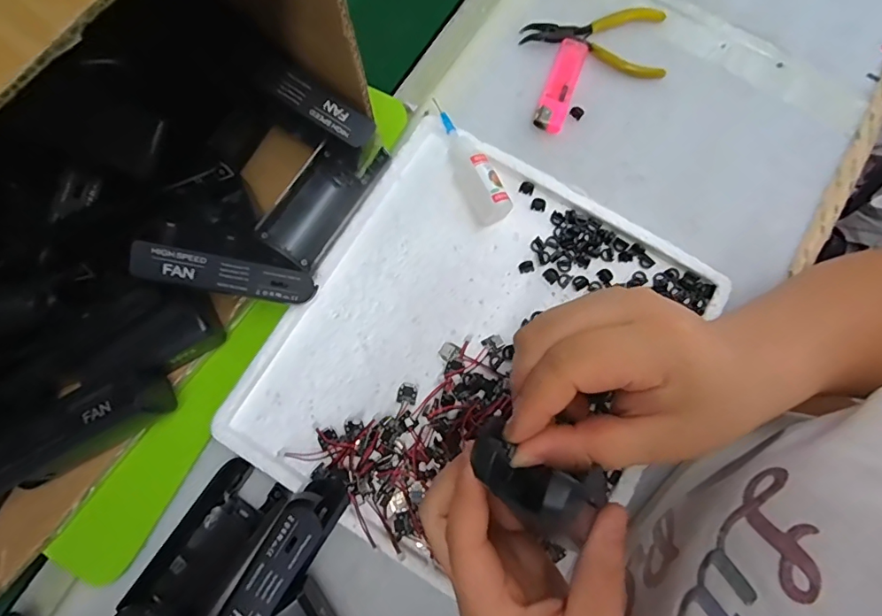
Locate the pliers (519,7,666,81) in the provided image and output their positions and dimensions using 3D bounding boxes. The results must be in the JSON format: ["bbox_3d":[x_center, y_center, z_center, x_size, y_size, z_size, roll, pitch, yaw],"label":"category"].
[{"bbox_3d":[0.128,-0.228,0.407,0.115,0.008,0.060,14,79,4],"label":"pliers"}]

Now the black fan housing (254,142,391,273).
[{"bbox_3d":[-0.082,-0.079,0.342,0.045,0.025,0.101,33,78,-9],"label":"black fan housing"}]

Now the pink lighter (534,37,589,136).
[{"bbox_3d":[0.096,-0.178,0.394,0.023,0.009,0.083,19,79,5],"label":"pink lighter"}]

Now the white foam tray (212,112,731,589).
[{"bbox_3d":[0.021,0.026,0.339,0.239,0.038,0.268,31,81,7],"label":"white foam tray"}]

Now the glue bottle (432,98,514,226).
[{"bbox_3d":[0.019,-0.106,0.356,0.024,0.023,0.099,-24,79,-4],"label":"glue bottle"}]

